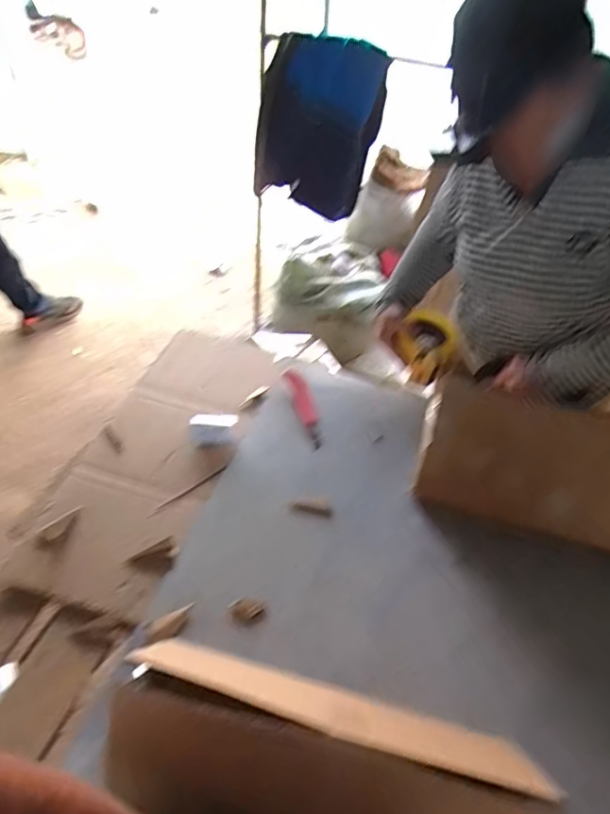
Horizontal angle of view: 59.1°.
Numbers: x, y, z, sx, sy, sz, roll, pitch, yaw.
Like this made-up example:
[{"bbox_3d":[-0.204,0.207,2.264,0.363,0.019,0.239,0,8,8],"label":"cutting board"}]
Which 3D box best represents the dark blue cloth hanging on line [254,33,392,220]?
[{"bbox_3d":[0.038,-0.794,1.550,0.353,0.440,0.148,3,44,-2],"label":"dark blue cloth hanging on line"}]

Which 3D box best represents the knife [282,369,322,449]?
[{"bbox_3d":[-0.001,-0.005,1.049,0.044,0.016,0.194,-8,46,-13],"label":"knife"}]

